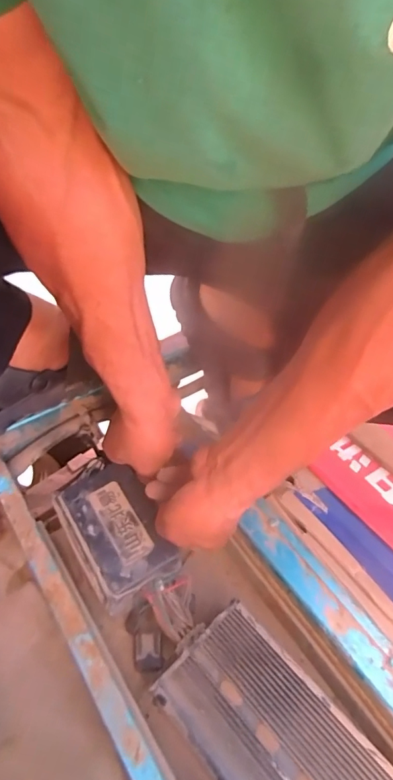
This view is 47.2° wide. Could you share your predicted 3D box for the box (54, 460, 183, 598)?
[{"bbox_3d":[-0.080,0.138,0.452,0.078,0.032,0.126,-26,54,-23],"label":"box"}]

